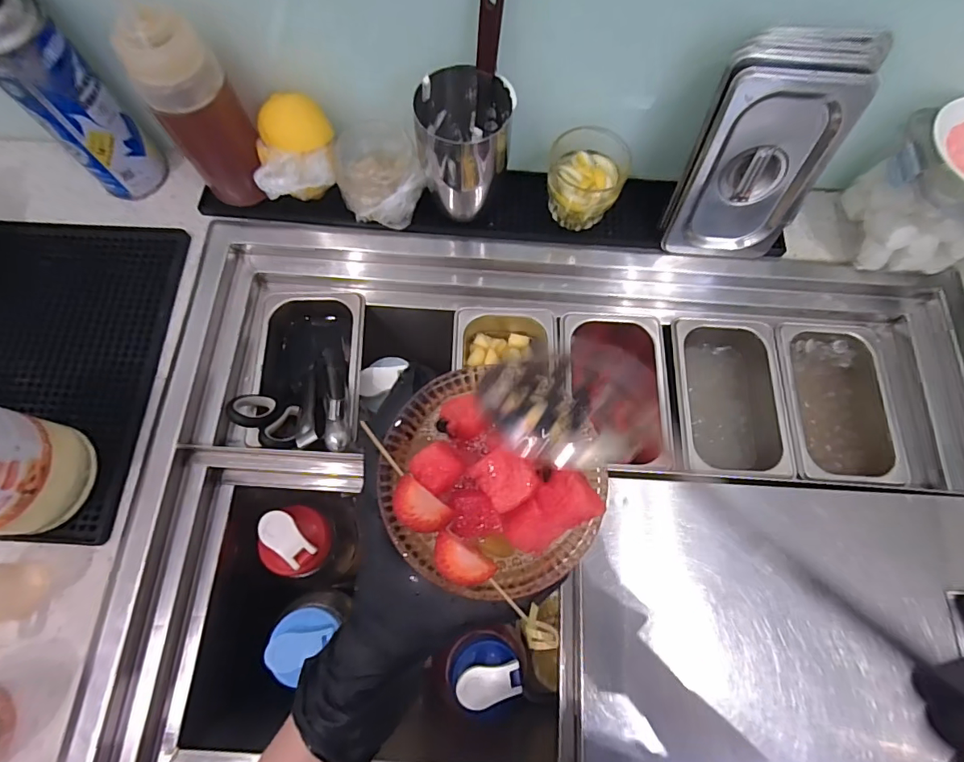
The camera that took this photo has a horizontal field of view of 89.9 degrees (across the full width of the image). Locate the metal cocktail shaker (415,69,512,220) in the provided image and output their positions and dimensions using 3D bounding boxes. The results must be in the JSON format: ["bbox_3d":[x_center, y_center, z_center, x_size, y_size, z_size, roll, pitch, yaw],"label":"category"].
[{"bbox_3d":[-0.017,-0.217,0.443,0.077,0.115,0.072,-4,73,-4],"label":"metal cocktail shaker"}]

